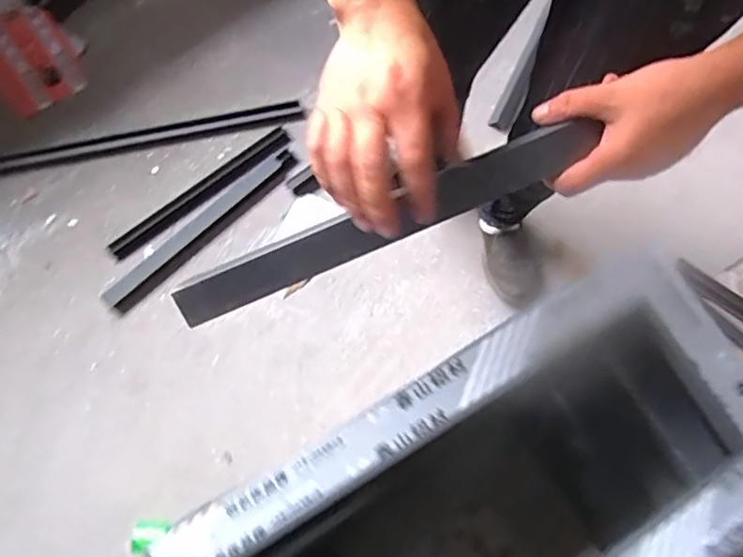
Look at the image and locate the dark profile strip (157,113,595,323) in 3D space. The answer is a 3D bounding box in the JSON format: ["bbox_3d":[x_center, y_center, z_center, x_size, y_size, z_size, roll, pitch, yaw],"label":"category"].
[{"bbox_3d":[0.007,-0.041,0.443,0.325,0.009,0.034,-22,94,5],"label":"dark profile strip"}]

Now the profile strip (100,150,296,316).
[{"bbox_3d":[-0.347,-0.103,1.217,0.465,0.015,0.065,-43,80,-10],"label":"profile strip"}]

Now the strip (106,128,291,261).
[{"bbox_3d":[-0.354,-0.178,1.235,0.428,0.012,0.048,-36,79,-9],"label":"strip"}]

